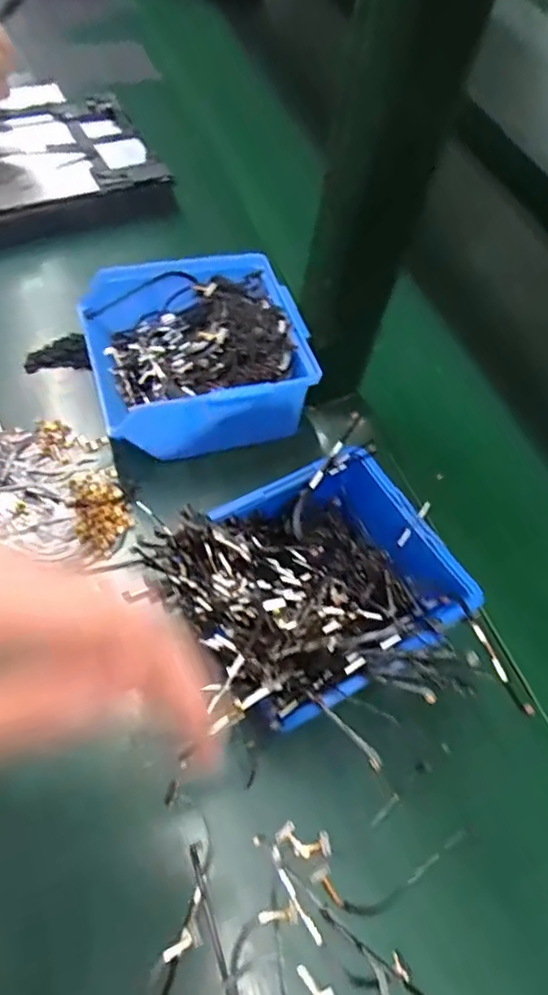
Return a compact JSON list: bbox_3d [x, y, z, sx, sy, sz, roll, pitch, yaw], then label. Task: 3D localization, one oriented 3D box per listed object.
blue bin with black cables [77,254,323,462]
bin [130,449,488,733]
[{"bbox_3d":[-0.053,-0.094,0.421,0.137,0.063,0.137,-11,61,-15],"label":"blue bin with black cables"},{"bbox_3d":[0.023,0.056,0.332,0.149,0.063,0.126,-27,66,-22],"label":"bin"}]

